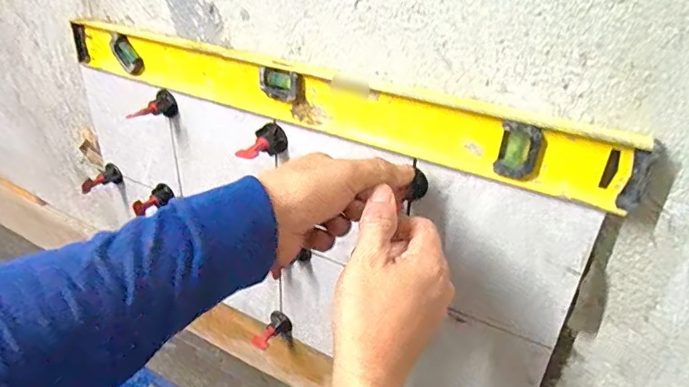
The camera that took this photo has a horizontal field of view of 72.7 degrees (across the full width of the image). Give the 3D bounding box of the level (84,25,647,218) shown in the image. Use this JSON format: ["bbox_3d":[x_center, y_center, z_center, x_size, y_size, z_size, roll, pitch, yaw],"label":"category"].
[{"bbox_3d":[-0.050,-0.091,0.444,0.588,0.062,0.023,18,34,23],"label":"level"}]

